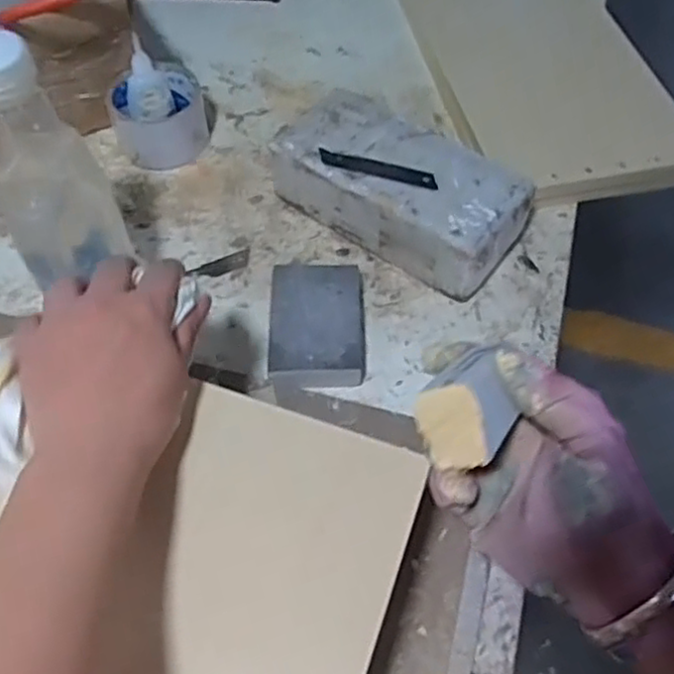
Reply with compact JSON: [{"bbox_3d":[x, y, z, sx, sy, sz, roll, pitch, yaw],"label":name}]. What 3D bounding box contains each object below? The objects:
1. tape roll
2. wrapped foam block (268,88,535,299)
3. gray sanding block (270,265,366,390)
[{"bbox_3d":[-0.166,-0.204,0.659,0.083,0.052,0.083,1,57,-2],"label":"tape roll"},{"bbox_3d":[0.053,-0.123,0.596,0.204,0.070,0.104,32,62,17],"label":"wrapped foam block"},{"bbox_3d":[-0.015,-0.008,0.545,0.070,0.030,0.112,0,57,-2],"label":"gray sanding block"}]

